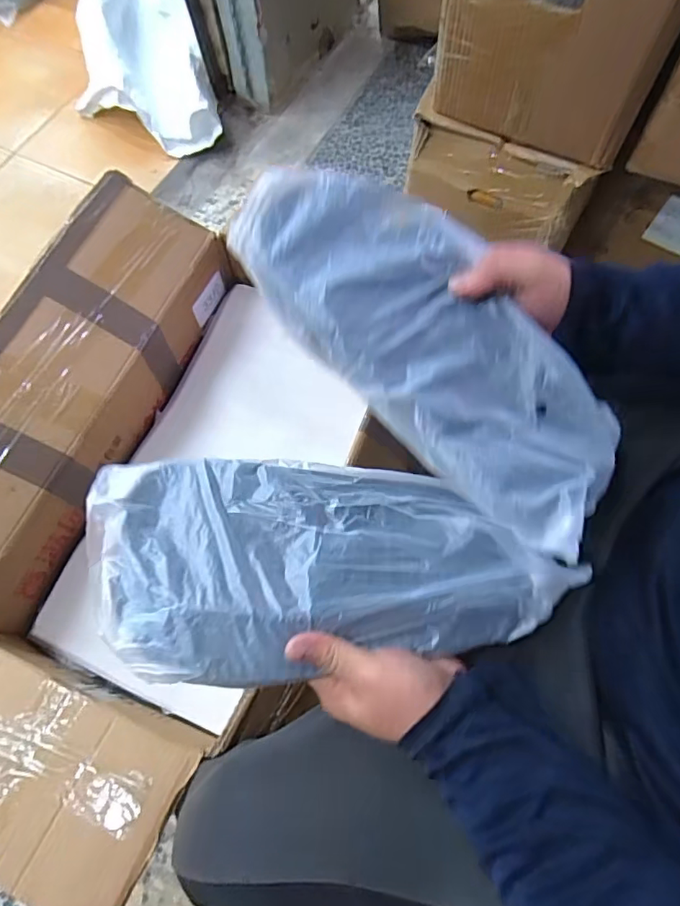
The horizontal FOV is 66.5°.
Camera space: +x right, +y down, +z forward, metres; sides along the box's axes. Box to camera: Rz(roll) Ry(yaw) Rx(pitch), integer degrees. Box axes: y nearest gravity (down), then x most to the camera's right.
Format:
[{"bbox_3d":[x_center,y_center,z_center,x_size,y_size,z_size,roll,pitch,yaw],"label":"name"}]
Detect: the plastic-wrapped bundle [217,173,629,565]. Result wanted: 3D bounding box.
[{"bbox_3d":[0.062,-0.082,0.360,0.125,0.039,0.303,-41,82,-16],"label":"plastic-wrapped bundle"}]

